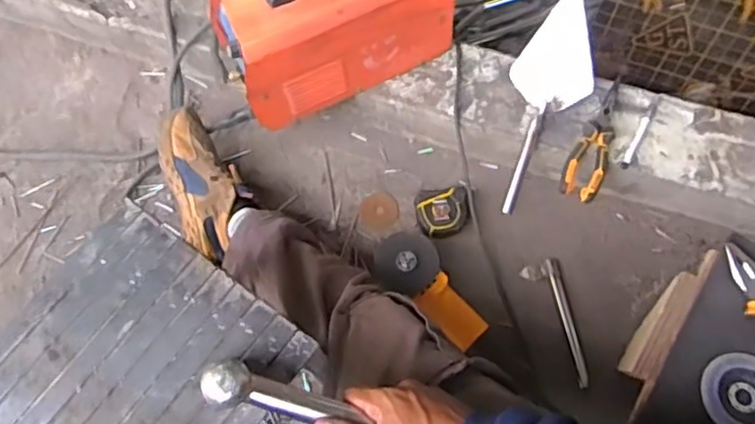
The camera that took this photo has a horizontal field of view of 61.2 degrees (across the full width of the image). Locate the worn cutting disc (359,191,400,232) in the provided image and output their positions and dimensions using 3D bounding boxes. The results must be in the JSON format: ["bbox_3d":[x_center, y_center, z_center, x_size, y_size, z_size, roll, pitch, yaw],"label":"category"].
[{"bbox_3d":[0.003,-0.002,1.053,0.063,0.008,0.068,-1,68,2],"label":"worn cutting disc"}]

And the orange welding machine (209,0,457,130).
[{"bbox_3d":[-0.062,-0.283,0.921,0.313,0.219,0.135,-25,69,-8],"label":"orange welding machine"}]

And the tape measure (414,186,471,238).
[{"bbox_3d":[0.105,0.004,1.024,0.082,0.049,0.082,-8,68,-1],"label":"tape measure"}]

